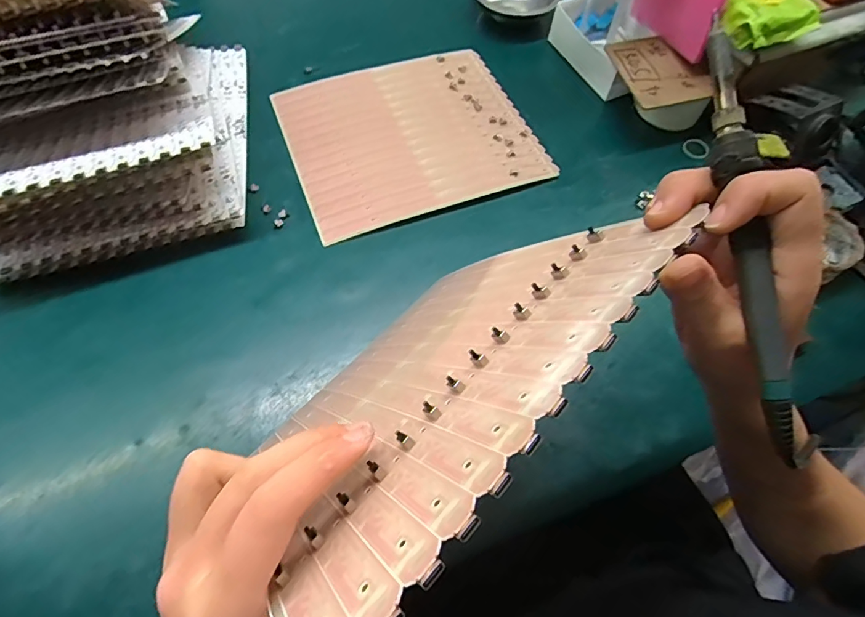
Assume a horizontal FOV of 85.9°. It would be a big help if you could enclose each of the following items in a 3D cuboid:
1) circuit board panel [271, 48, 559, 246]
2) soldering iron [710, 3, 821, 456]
[{"bbox_3d":[-0.028,-0.219,0.566,0.281,0.005,0.260,-19,63,-12],"label":"circuit board panel"},{"bbox_3d":[0.145,-0.034,0.208,0.021,0.014,0.194,-8,88,-6],"label":"soldering iron"}]

